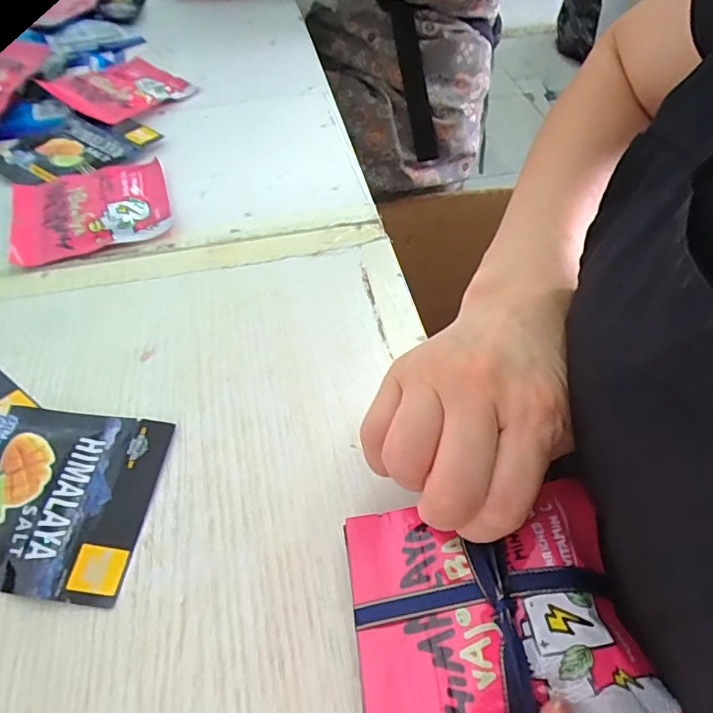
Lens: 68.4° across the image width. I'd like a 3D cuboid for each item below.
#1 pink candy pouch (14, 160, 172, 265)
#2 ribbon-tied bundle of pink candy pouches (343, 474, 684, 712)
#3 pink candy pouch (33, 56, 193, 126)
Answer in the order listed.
[{"bbox_3d":[-0.193,-0.109,0.382,0.107,0.010,0.093,-16,55,-12],"label":"pink candy pouch"},{"bbox_3d":[0.051,0.096,0.202,0.102,0.027,0.088,-5,53,-4],"label":"ribbon-tied bundle of pink candy pouches"},{"bbox_3d":[-0.221,-0.254,0.486,0.110,0.017,0.104,31,59,21],"label":"pink candy pouch"}]

